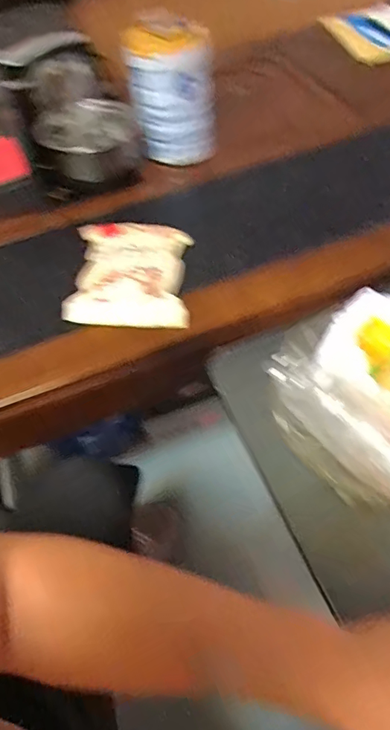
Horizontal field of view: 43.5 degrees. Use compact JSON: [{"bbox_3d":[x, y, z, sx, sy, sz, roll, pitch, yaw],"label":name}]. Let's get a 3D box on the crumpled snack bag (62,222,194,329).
[{"bbox_3d":[-0.090,-0.130,0.692,0.164,0.039,0.171,0,54,6],"label":"crumpled snack bag"}]

